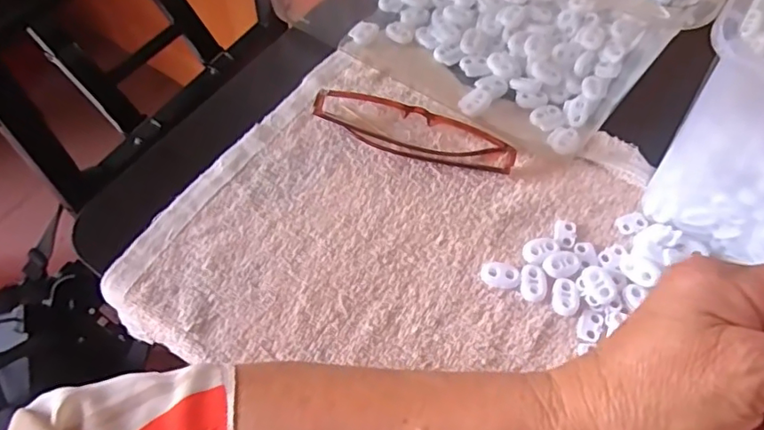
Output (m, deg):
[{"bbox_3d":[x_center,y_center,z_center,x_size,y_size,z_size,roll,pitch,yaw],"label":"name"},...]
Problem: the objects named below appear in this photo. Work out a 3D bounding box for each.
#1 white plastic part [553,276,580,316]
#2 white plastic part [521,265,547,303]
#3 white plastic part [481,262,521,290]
[{"bbox_3d":[0.106,0.047,0.323,0.015,0.004,0.021,9,61,4],"label":"white plastic part"},{"bbox_3d":[0.088,0.039,0.327,0.015,0.004,0.022,4,61,1],"label":"white plastic part"},{"bbox_3d":[0.070,0.035,0.331,0.022,0.006,0.015,6,61,2],"label":"white plastic part"}]

